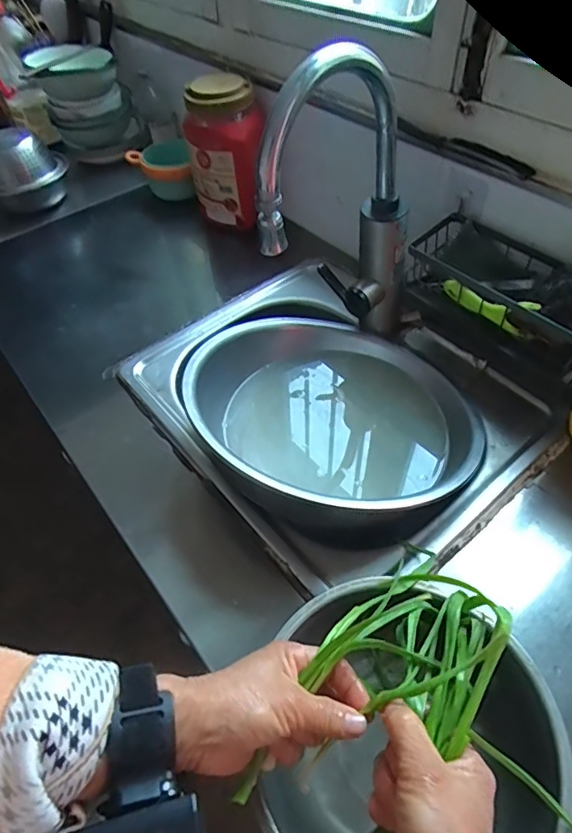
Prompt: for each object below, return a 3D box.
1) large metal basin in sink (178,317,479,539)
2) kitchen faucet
[{"bbox_3d":[0.060,-0.008,0.595,0.298,0.090,0.314,-14,50,-9],"label":"large metal basin in sink"},{"bbox_3d":[0.062,-0.189,0.559,0.073,0.356,0.211,29,57,24],"label":"kitchen faucet"}]

